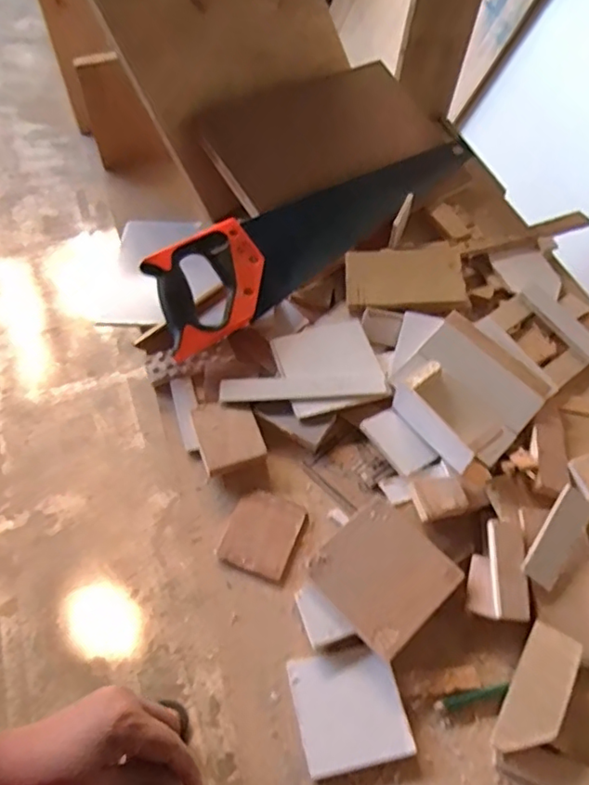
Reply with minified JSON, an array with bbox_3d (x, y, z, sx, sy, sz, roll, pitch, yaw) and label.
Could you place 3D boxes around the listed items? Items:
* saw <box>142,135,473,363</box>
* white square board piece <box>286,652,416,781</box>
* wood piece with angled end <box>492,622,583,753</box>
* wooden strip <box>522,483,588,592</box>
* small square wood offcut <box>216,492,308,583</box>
[{"bbox_3d":[0.049,-0.219,0.714,0.516,0.028,0.111,-36,94,-24],"label":"saw"},{"bbox_3d":[0.042,0.248,0.454,0.081,0.012,0.082,-11,55,-8],"label":"white square board piece"},{"bbox_3d":[0.190,0.234,0.450,0.040,0.007,0.100,16,59,38],"label":"wood piece with angled end"},{"bbox_3d":[0.235,0.128,0.511,0.034,0.005,0.094,38,70,6],"label":"wooden strip"},{"bbox_3d":[-0.031,0.132,0.540,0.066,0.006,0.074,19,57,13],"label":"small square wood offcut"}]

